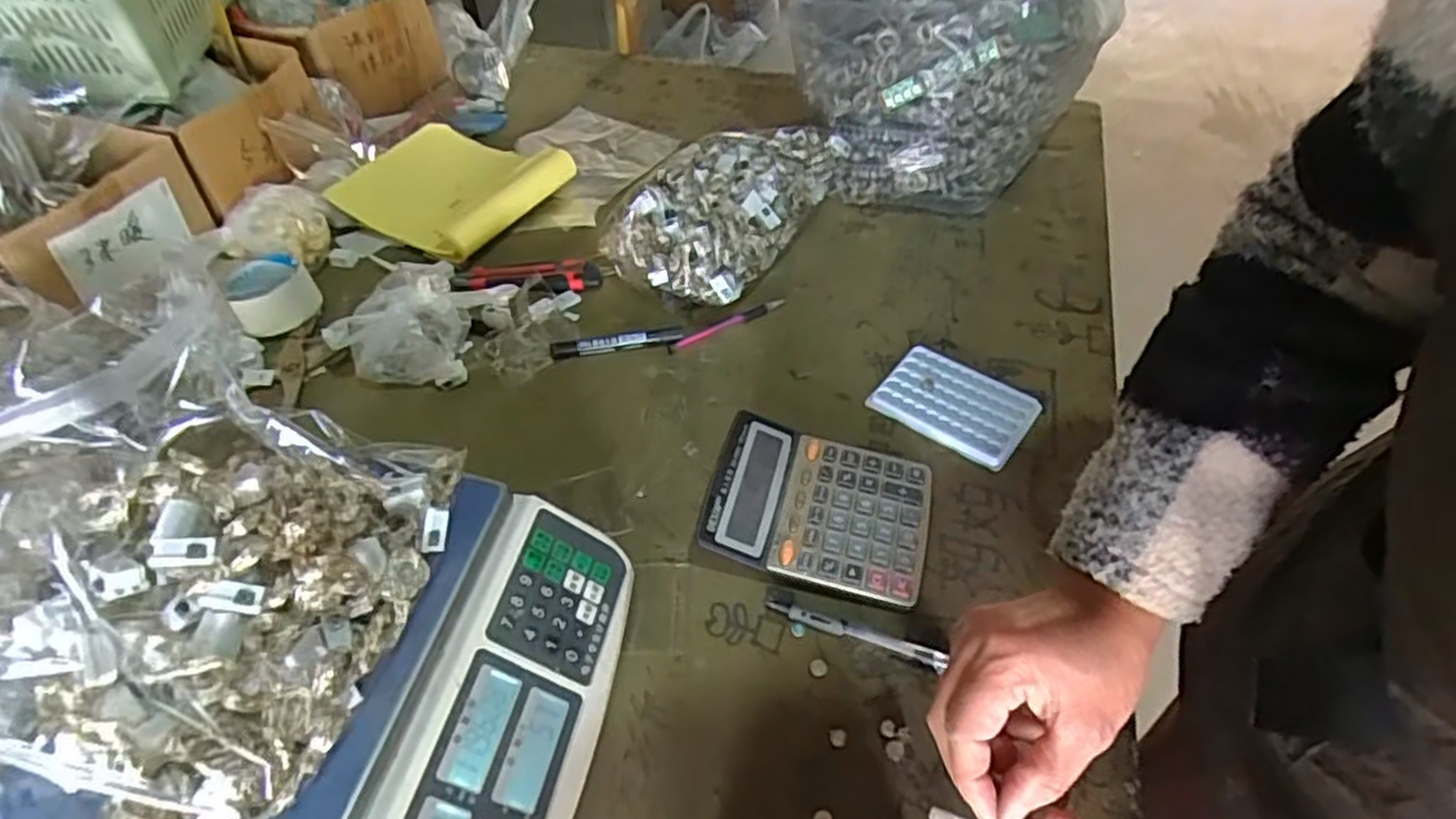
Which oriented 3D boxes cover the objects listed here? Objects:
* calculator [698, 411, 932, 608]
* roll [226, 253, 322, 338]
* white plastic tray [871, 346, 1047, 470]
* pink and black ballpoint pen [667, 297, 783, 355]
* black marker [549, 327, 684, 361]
[{"bbox_3d":[0.070,0.075,0.593,0.166,0.035,0.130,9,49,9],"label":"calculator"},{"bbox_3d":[-0.460,-0.117,0.766,0.076,0.051,0.080,0,48,1],"label":"roll"},{"bbox_3d":[0.203,-0.006,0.678,0.129,0.008,0.092,30,55,25],"label":"white plastic tray"},{"bbox_3d":[0.001,-0.085,0.758,0.134,0.007,0.014,-24,52,-19],"label":"pink and black ballpoint pen"},{"bbox_3d":[-0.108,-0.064,0.738,0.126,0.018,0.013,-8,49,-7],"label":"black marker"}]

